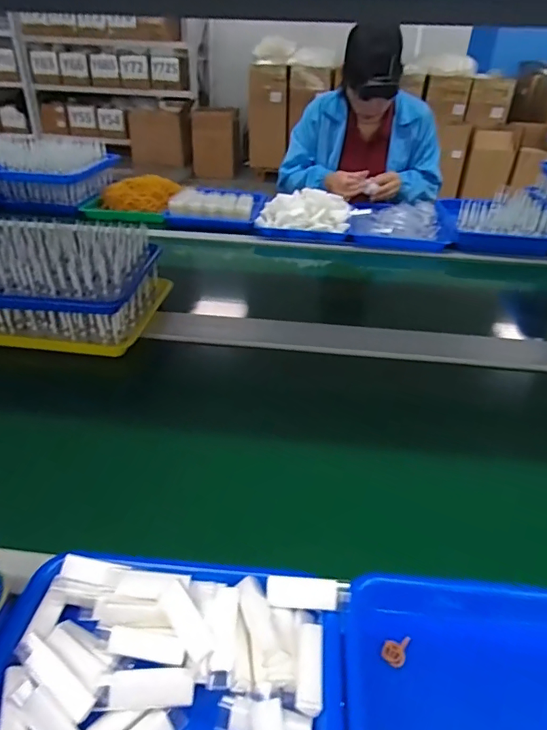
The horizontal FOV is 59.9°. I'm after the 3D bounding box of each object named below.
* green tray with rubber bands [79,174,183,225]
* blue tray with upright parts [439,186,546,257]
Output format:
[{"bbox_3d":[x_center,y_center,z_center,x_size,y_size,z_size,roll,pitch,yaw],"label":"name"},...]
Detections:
[{"bbox_3d":[-0.395,-0.464,1.320,0.265,0.088,0.200,-3,34,-7],"label":"green tray with rubber bands"},{"bbox_3d":[0.558,-0.368,1.201,0.257,0.096,0.263,7,34,7],"label":"blue tray with upright parts"}]

